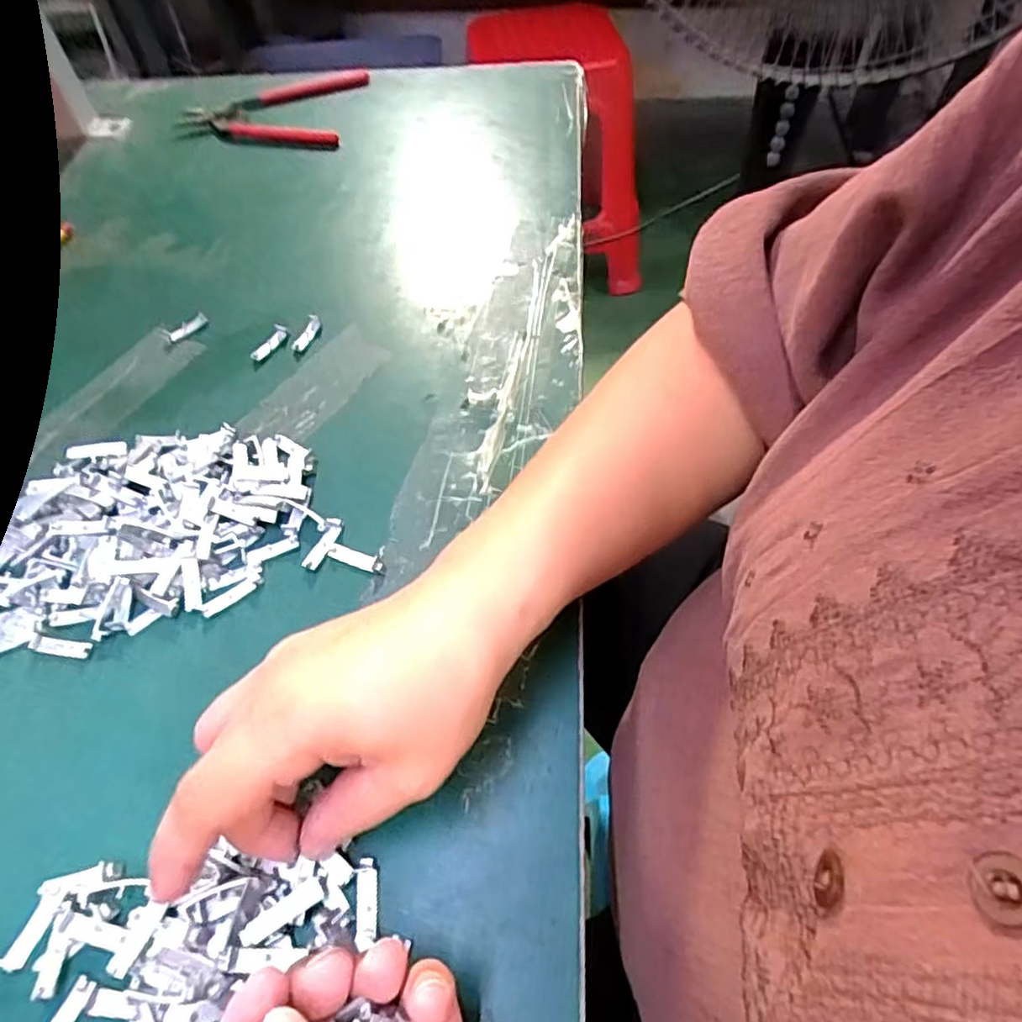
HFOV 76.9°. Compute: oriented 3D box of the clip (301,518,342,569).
[{"bbox_3d":[-0.092,0.016,0.316,0.008,0.004,0.028,17,60,14],"label":"clip"}]

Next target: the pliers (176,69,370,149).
[{"bbox_3d":[-0.207,-0.348,0.557,0.147,0.015,0.104,6,58,8],"label":"pliers"}]

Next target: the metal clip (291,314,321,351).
[{"bbox_3d":[-0.128,-0.112,0.404,0.009,0.006,0.031,12,58,11],"label":"metal clip"}]

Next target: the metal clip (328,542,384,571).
[{"bbox_3d":[-0.075,0.022,0.312,0.028,0.004,0.009,14,59,13],"label":"metal clip"}]

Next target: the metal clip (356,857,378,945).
[{"bbox_3d":[-0.052,0.140,0.232,0.007,0.004,0.026,-7,57,0],"label":"metal clip"}]

